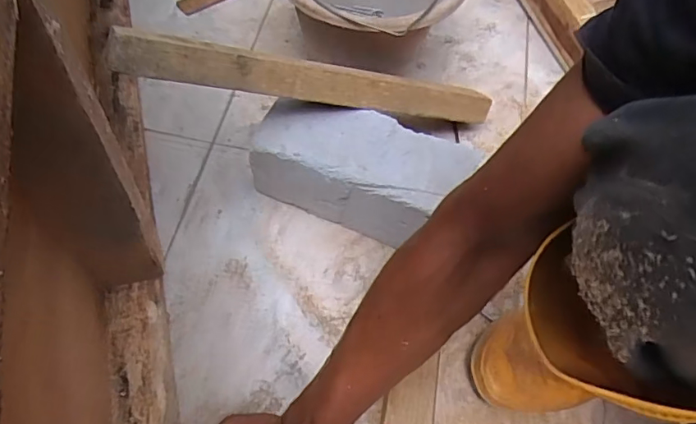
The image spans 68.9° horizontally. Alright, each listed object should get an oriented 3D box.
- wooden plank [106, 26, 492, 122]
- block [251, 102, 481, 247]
[{"bbox_3d":[-0.013,-0.134,0.536,0.430,0.040,0.016,1,24,-32],"label":"wooden plank"},{"bbox_3d":[0.018,-0.047,0.583,0.232,0.106,0.112,22,62,8],"label":"block"}]

